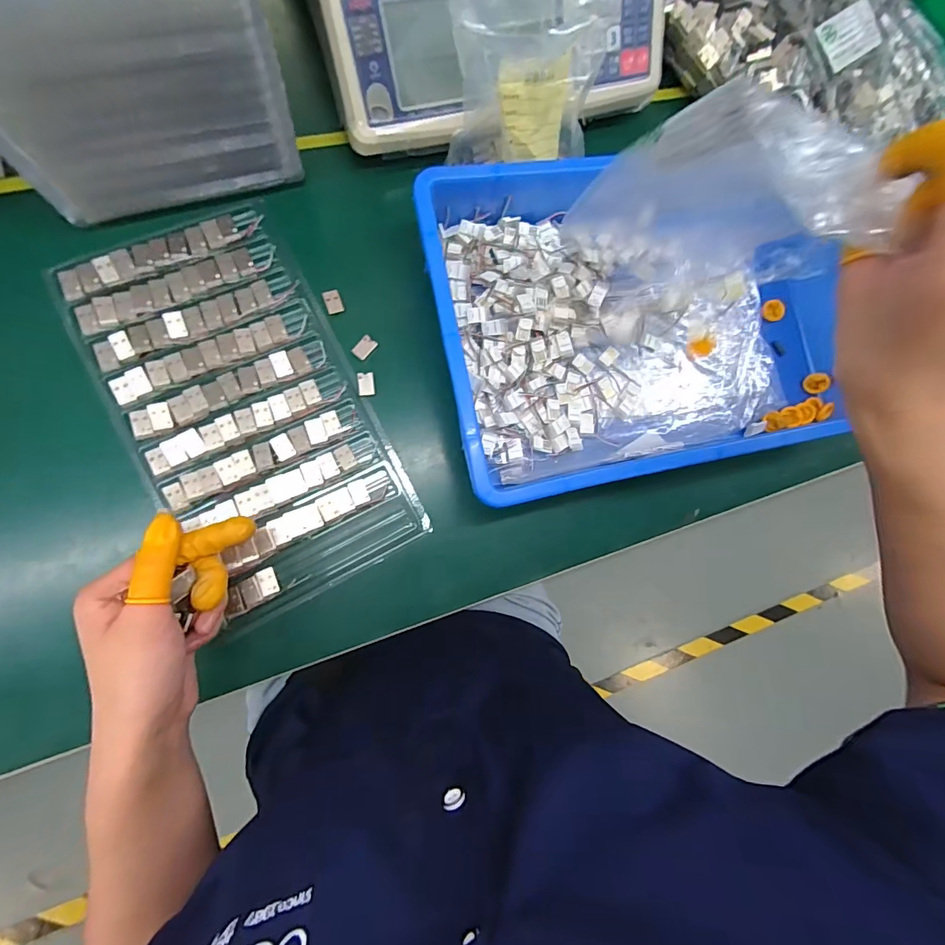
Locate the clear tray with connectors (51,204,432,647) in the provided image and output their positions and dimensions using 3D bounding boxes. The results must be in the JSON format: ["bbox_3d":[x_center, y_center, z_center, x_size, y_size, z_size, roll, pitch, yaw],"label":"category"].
[{"bbox_3d":[-0.165,-0.046,0.339,0.156,0.011,0.281,-27,90,-10],"label":"clear tray with connectors"}]

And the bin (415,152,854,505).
[{"bbox_3d":[0.138,-0.127,0.364,0.338,0.064,0.250,-11,86,-12],"label":"bin"}]

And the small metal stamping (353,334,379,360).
[{"bbox_3d":[-0.085,-0.098,0.361,0.013,0.004,0.019,35,79,-6],"label":"small metal stamping"}]

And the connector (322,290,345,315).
[{"bbox_3d":[-0.109,-0.134,0.359,0.013,0.004,0.018,-18,88,-12],"label":"connector"}]

